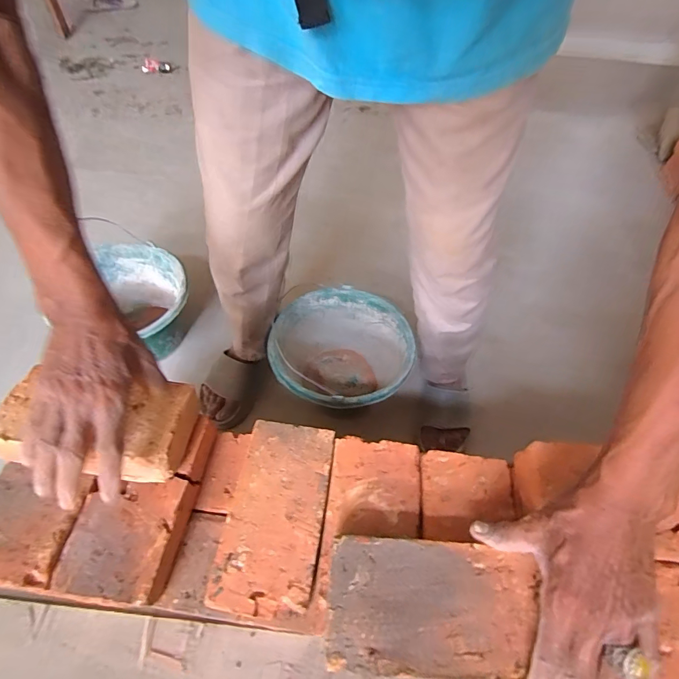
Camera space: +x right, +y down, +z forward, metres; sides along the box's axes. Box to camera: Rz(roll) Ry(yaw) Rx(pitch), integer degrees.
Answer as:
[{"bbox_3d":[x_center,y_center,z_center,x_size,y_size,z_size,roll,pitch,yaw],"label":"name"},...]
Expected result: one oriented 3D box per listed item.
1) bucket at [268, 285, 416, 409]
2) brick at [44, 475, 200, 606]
[{"bbox_3d":[0.002,0.046,0.822,0.264,0.180,0.256,2,56,-2],"label":"bucket"},{"bbox_3d":[-0.223,0.206,0.419,0.103,0.046,0.118,8,56,2],"label":"brick"}]

